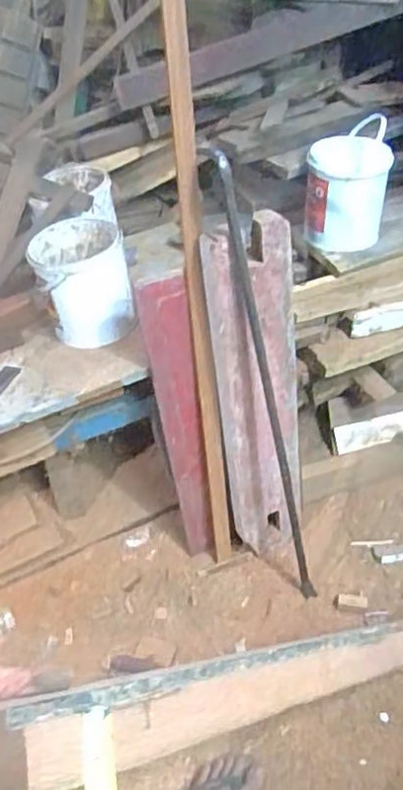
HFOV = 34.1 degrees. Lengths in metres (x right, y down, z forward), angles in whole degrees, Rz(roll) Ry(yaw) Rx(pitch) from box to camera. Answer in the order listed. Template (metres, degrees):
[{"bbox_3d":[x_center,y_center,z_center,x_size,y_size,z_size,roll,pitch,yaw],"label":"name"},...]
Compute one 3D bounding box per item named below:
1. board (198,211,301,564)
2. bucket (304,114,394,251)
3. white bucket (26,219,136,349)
[{"bbox_3d":[0.127,0.046,1.323,0.173,0.802,0.047,-19,36,-16],"label":"board"},{"bbox_3d":[0.330,-0.463,1.506,0.180,0.229,0.198,6,47,9],"label":"bucket"},{"bbox_3d":[-0.242,-0.233,1.334,0.180,0.182,0.197,-2,46,2],"label":"white bucket"}]

